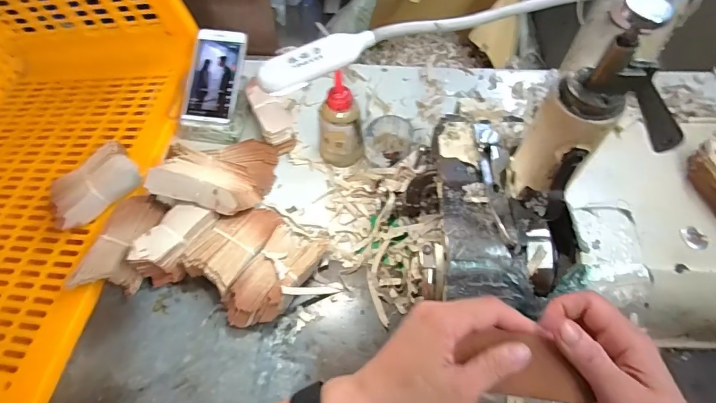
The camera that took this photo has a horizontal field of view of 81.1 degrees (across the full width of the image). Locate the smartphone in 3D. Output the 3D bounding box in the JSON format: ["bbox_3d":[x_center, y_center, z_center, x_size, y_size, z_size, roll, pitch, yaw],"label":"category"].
[{"bbox_3d":[-0.216,-0.187,0.629,0.080,0.012,0.151,7,81,8],"label":"smartphone"}]

